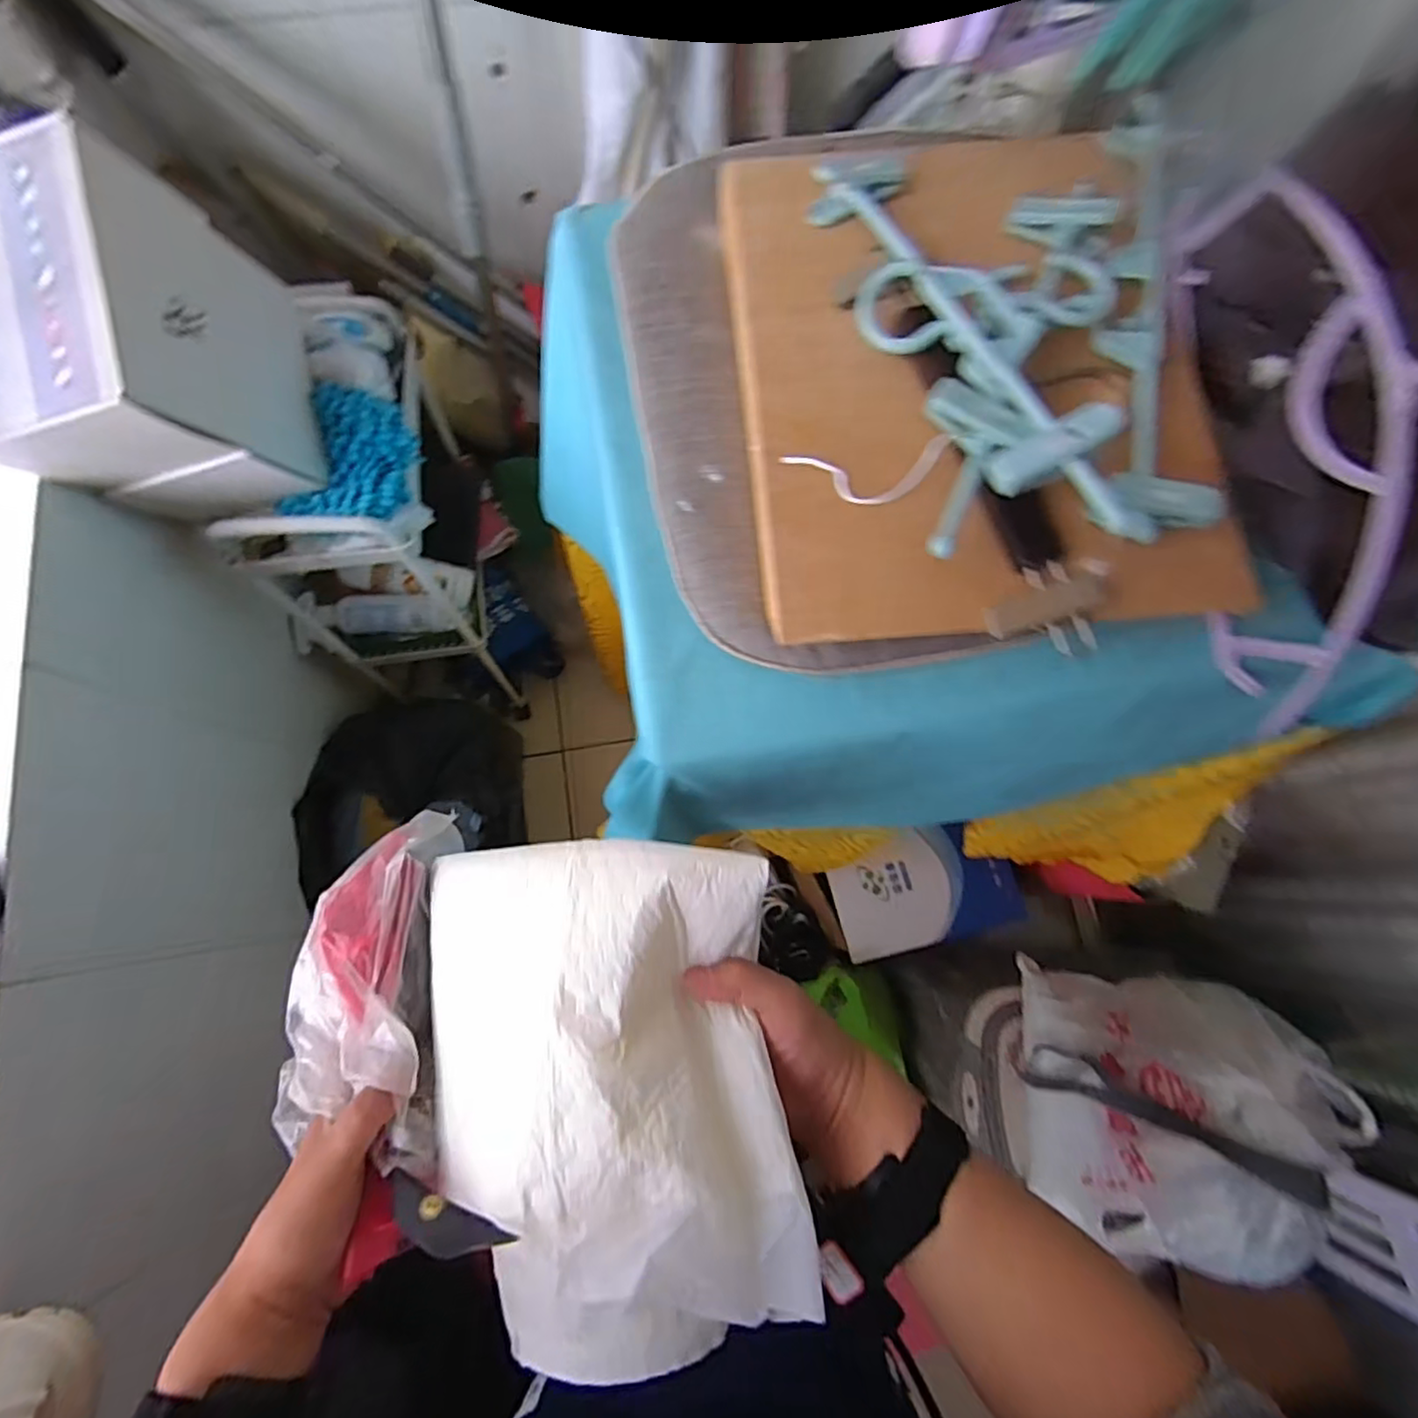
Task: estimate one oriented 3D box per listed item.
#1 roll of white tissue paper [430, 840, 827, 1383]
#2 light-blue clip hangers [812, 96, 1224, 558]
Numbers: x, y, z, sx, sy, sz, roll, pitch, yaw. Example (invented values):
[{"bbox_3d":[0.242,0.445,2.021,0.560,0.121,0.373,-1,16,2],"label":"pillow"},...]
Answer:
[{"bbox_3d":[-0.054,0.181,0.330,0.181,0.069,0.224,-5,76,-3],"label":"roll of white tissue paper"},{"bbox_3d":[0.212,-0.244,0.415,0.233,0.060,0.309,-7,76,-4],"label":"light-blue clip hangers"}]

